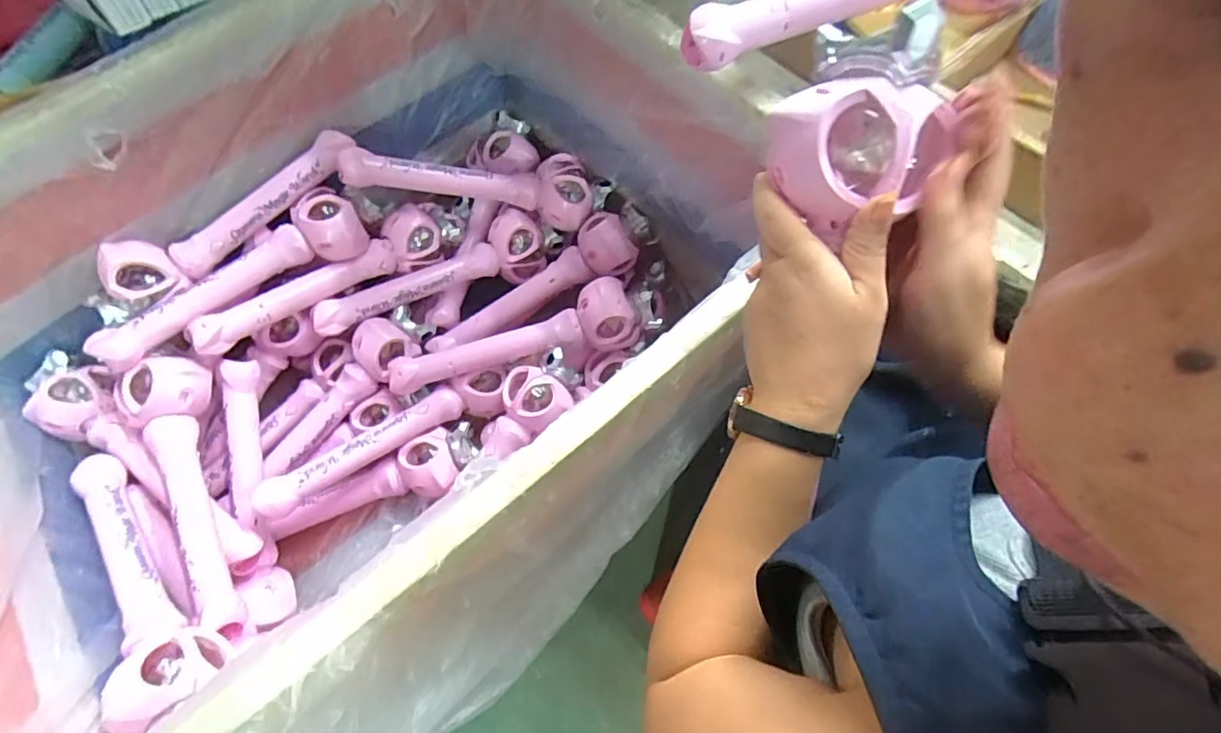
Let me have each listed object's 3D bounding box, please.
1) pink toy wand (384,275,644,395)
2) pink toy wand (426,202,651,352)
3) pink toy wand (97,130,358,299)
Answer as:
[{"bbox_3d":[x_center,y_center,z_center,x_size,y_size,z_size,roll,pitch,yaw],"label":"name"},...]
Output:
[{"bbox_3d":[-0.129,-0.042,0.740,0.332,0.079,0.072,-12,65,-3],"label":"pink toy wand"},{"bbox_3d":[-0.101,-0.116,0.802,0.347,0.072,0.079,-31,67,7],"label":"pink toy wand"},{"bbox_3d":[-0.460,-0.190,0.695,0.318,0.050,0.053,-39,69,-14],"label":"pink toy wand"}]

